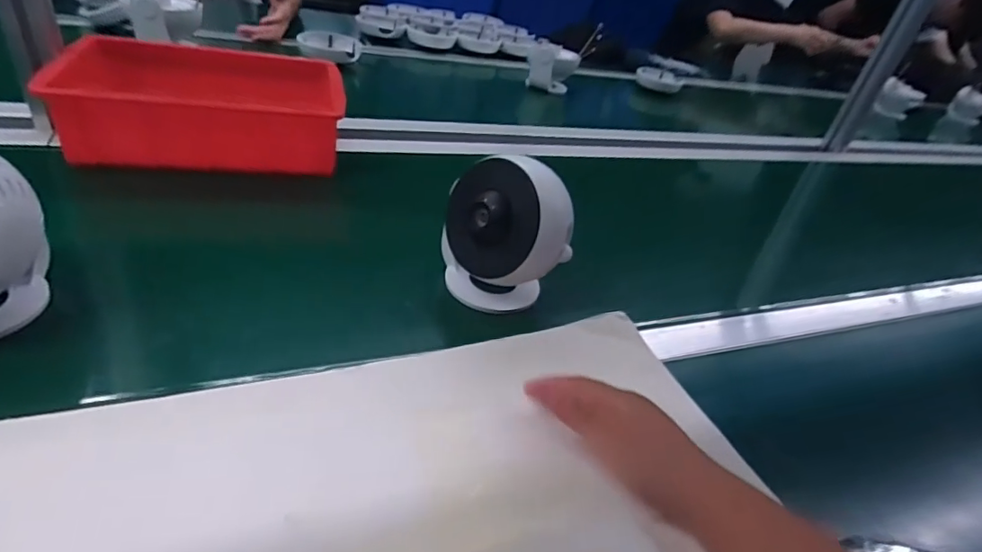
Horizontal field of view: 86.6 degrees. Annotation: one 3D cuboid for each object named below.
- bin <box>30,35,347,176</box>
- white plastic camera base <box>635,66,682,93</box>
[{"bbox_3d":[-0.337,-0.209,0.640,0.291,0.105,0.178,2,34,-18],"label":"bin"},{"bbox_3d":[0.415,-0.487,1.300,0.115,0.042,0.059,20,33,9],"label":"white plastic camera base"}]

